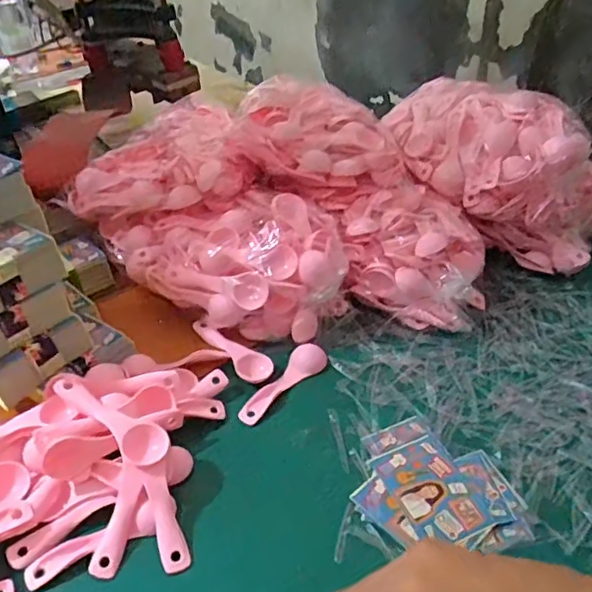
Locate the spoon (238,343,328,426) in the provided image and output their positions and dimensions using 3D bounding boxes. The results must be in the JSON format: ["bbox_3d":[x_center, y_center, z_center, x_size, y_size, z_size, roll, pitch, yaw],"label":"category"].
[{"bbox_3d":[-0.013,0.083,0.555,0.033,0.012,0.110,28,48,33],"label":"spoon"}]

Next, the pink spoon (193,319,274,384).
[{"bbox_3d":[-0.068,0.051,0.587,0.029,0.014,0.111,-32,46,-31],"label":"pink spoon"}]

